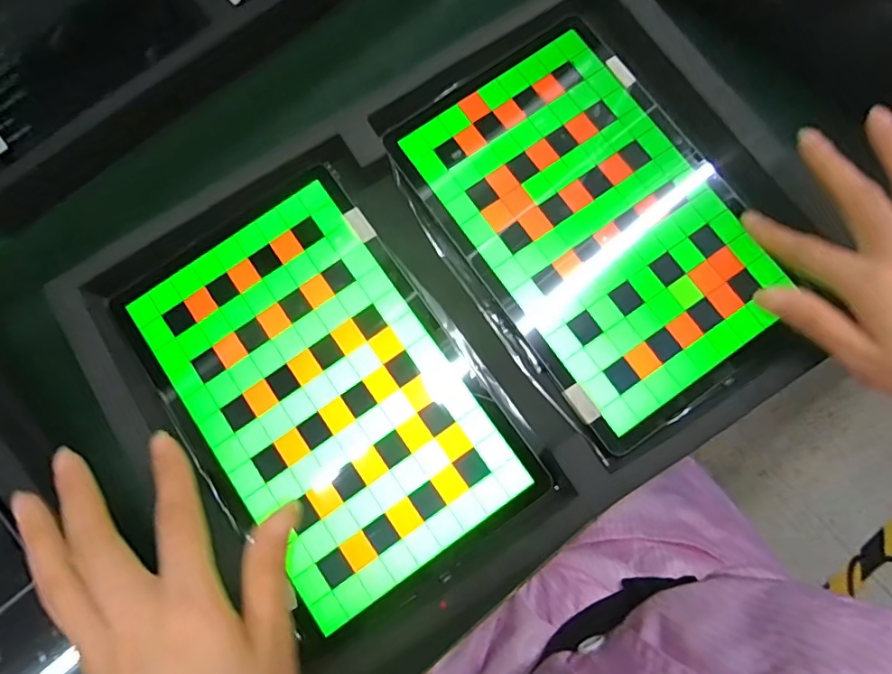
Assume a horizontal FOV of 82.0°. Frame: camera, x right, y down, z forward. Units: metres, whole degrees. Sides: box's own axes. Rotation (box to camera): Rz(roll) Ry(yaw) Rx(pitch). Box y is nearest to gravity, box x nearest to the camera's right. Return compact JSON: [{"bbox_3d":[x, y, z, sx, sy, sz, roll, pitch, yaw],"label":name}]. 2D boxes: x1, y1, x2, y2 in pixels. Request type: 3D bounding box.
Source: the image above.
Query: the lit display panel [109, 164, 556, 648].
[{"bbox_3d":[-0.074,0.030,0.312,0.160,0.007,0.250,-35,80,-6],"label":"lit display panel"}]

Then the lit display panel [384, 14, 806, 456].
[{"bbox_3d":[0.094,-0.075,0.328,0.162,0.007,0.247,-34,80,-5],"label":"lit display panel"}]

